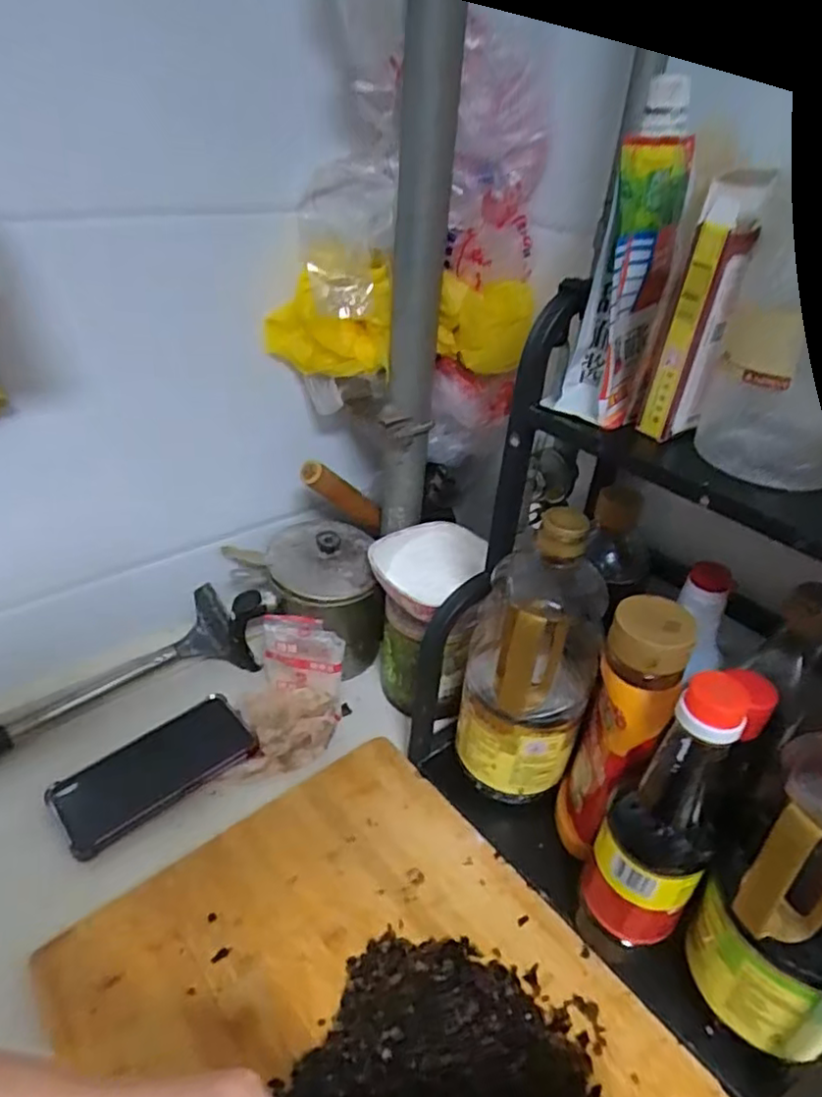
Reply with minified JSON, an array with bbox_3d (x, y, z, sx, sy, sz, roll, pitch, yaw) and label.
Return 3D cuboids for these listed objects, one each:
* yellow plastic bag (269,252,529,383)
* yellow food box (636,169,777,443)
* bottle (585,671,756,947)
[{"bbox_3d":[-0.014,-0.196,0.580,0.237,0.102,0.045,5,34,1],"label":"yellow plastic bag"},{"bbox_3d":[0.158,-0.126,0.361,0.031,0.138,0.020,17,36,18],"label":"yellow food box"},{"bbox_3d":[0.155,0.177,0.414,0.060,0.248,0.055,26,40,29],"label":"bottle"}]

